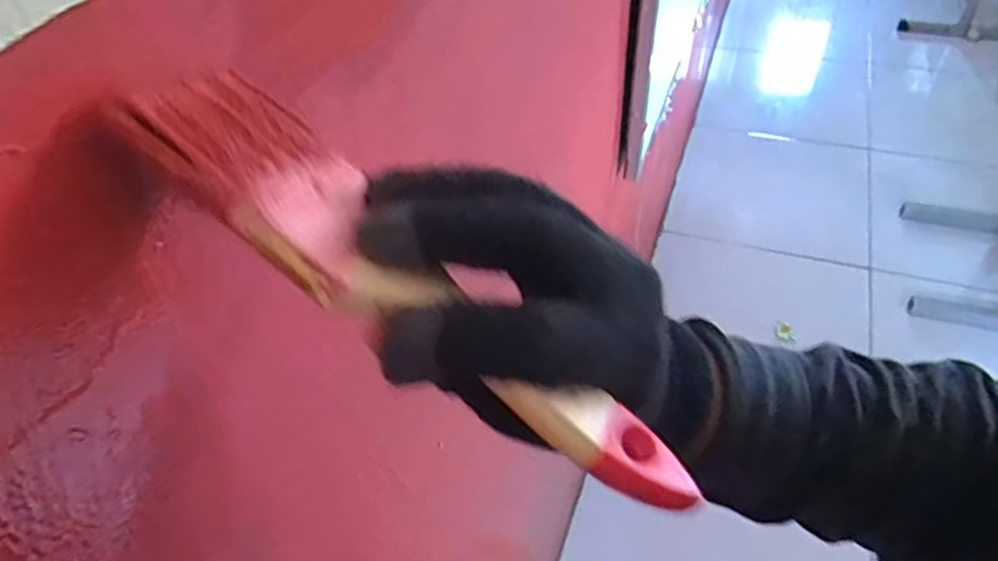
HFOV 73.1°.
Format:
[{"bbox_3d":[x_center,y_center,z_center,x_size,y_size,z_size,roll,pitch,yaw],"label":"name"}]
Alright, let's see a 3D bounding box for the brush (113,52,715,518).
[{"bbox_3d":[-0.022,0.003,0.192,0.184,0.013,0.048,39,55,1],"label":"brush"}]

